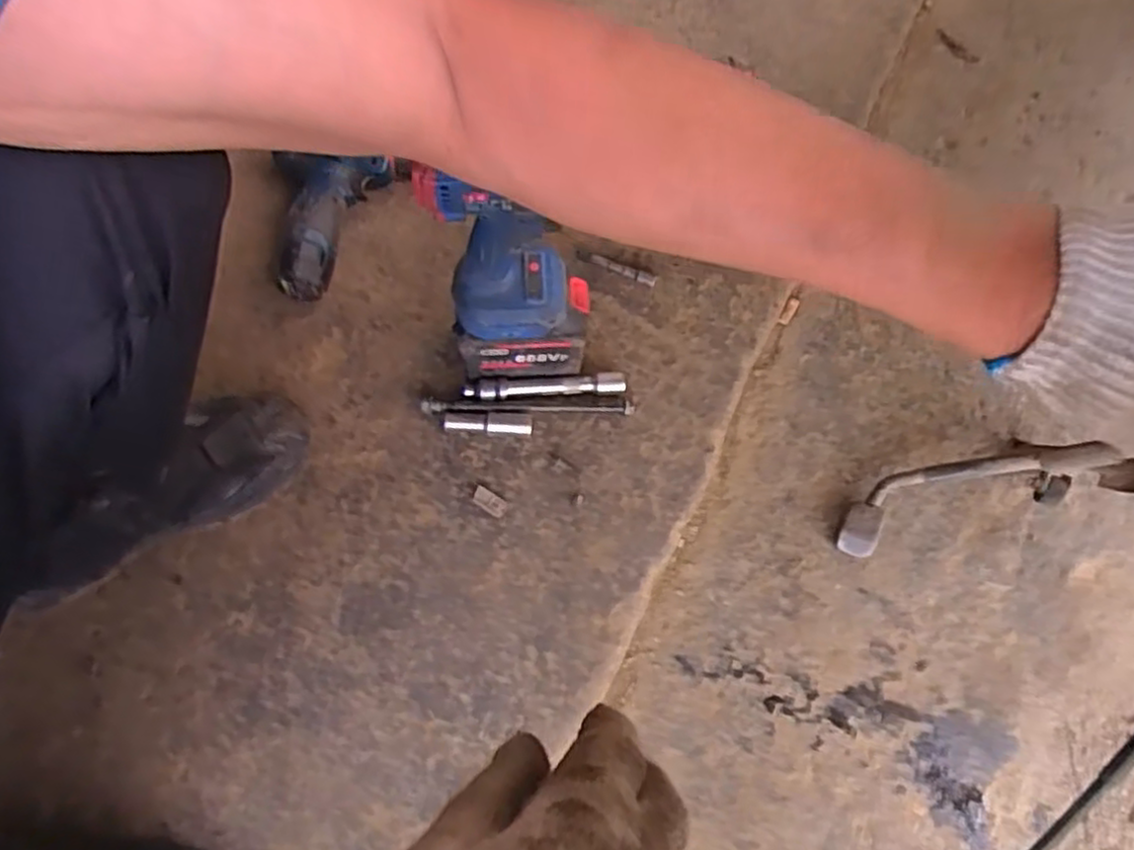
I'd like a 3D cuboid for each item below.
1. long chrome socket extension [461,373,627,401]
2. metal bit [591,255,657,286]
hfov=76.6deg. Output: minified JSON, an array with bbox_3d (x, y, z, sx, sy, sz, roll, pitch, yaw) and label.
[{"bbox_3d":[-0.020,-0.034,0.663,0.149,0.012,0.018,-4,71,-4],"label":"long chrome socket extension"},{"bbox_3d":[0.055,-0.151,0.705,0.066,0.010,0.011,20,71,5],"label":"metal bit"}]

